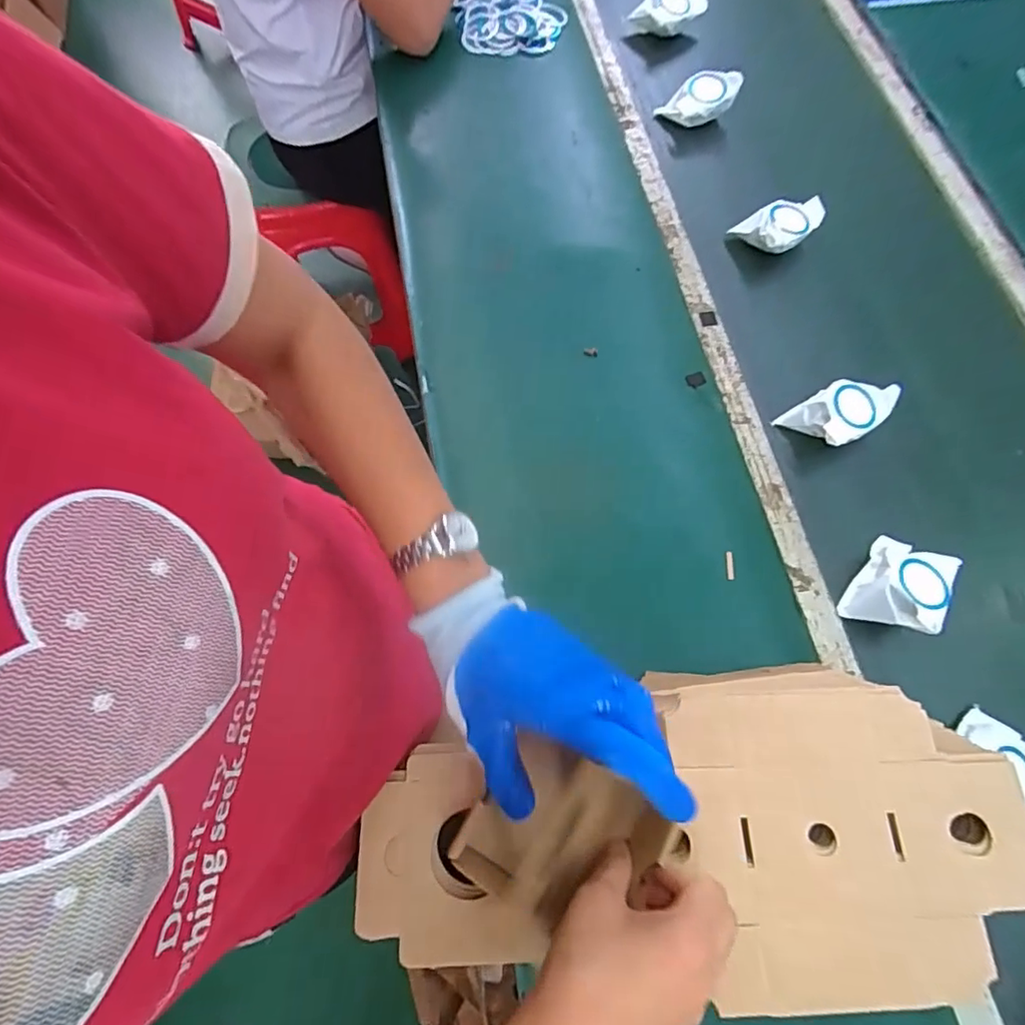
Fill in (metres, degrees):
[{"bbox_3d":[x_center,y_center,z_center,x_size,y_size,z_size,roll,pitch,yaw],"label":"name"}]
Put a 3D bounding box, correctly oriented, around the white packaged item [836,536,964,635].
[{"bbox_3d":[0.405,0.075,0.573,0.075,0.044,0.104,36,73,10],"label":"white packaged item"}]

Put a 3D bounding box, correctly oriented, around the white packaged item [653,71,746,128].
[{"bbox_3d":[0.275,-0.609,0.822,0.118,0.061,0.047,-4,70,-4],"label":"white packaged item"}]

